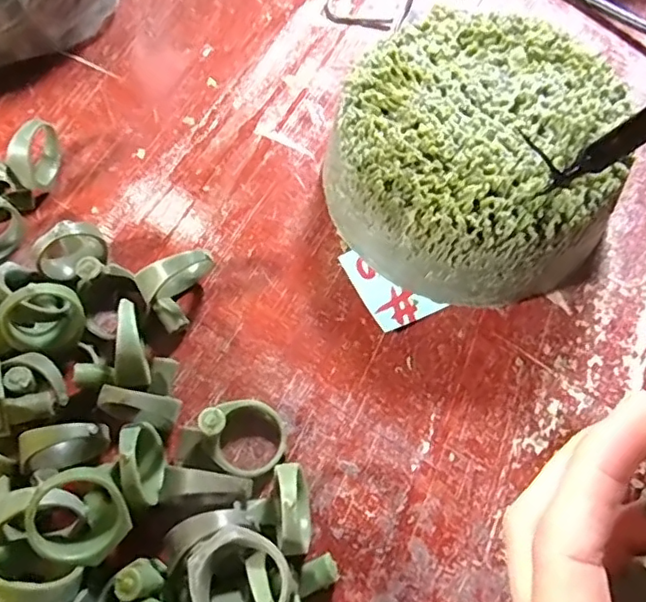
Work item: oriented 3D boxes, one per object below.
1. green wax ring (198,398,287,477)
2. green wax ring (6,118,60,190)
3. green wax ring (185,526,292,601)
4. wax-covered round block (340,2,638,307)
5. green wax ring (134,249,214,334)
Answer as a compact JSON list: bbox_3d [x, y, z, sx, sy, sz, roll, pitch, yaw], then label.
[{"bbox_3d":[-0.025,0.043,0.183,0.025,0.025,0.024,0,68,1],"label":"green wax ring"},{"bbox_3d":[-0.117,-0.058,0.229,0.010,0.025,0.027,11,69,6],"label":"green wax ring"},{"bbox_3d":[-0.023,0.076,0.151,0.029,0.010,0.025,38,74,15],"label":"green wax ring"},{"bbox_3d":[0.057,-0.054,0.210,0.098,0.046,0.103,0,68,1],"label":"wax-covered round block"},{"bbox_3d":[-0.050,-0.004,0.204,0.027,0.025,0.018,-30,71,-10],"label":"green wax ring"}]

